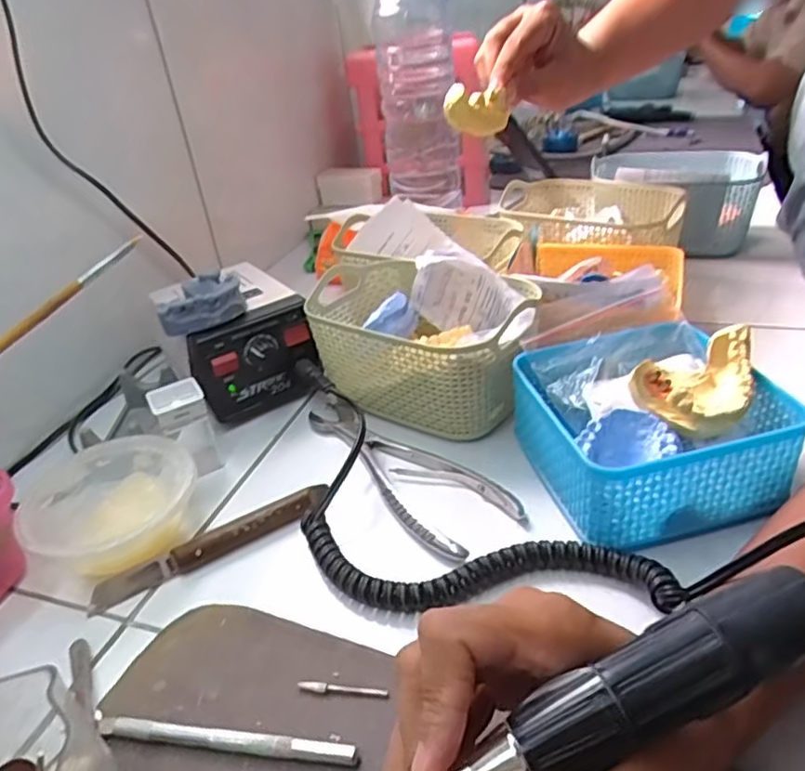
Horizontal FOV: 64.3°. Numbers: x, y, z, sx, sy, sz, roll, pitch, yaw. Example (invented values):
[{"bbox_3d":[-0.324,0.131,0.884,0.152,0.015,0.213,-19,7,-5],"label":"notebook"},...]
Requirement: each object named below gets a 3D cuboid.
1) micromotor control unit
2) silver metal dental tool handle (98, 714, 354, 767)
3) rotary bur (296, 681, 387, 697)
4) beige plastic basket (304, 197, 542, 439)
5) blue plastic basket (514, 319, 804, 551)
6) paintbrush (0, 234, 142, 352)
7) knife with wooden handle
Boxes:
[{"bbox_3d":[-0.131,-0.039,0.542,0.090,0.090,0.126,-16,33,-15],"label":"micromotor control unit"},{"bbox_3d":[-0.080,0.158,0.286,0.123,0.005,0.008,0,33,12],"label":"silver metal dental tool handle"},{"bbox_3d":[-0.028,0.143,0.303,0.043,0.004,0.005,-1,32,10],"label":"rotary bur"},{"bbox_3d":[0.016,-0.034,0.497,0.173,0.088,0.119,17,39,33],"label":"beige plastic basket"},{"bbox_3d":[0.150,0.025,0.394,0.133,0.068,0.131,-12,32,-8],"label":"blue plastic basket"},{"bbox_3d":[-0.228,-0.023,0.363,0.192,0.008,0.012,-42,41,-9],"label":"paintbrush"},{"bbox_3d":[-0.114,0.097,0.393,0.147,0.016,0.021,-19,34,-19],"label":"knife with wooden handle"}]

